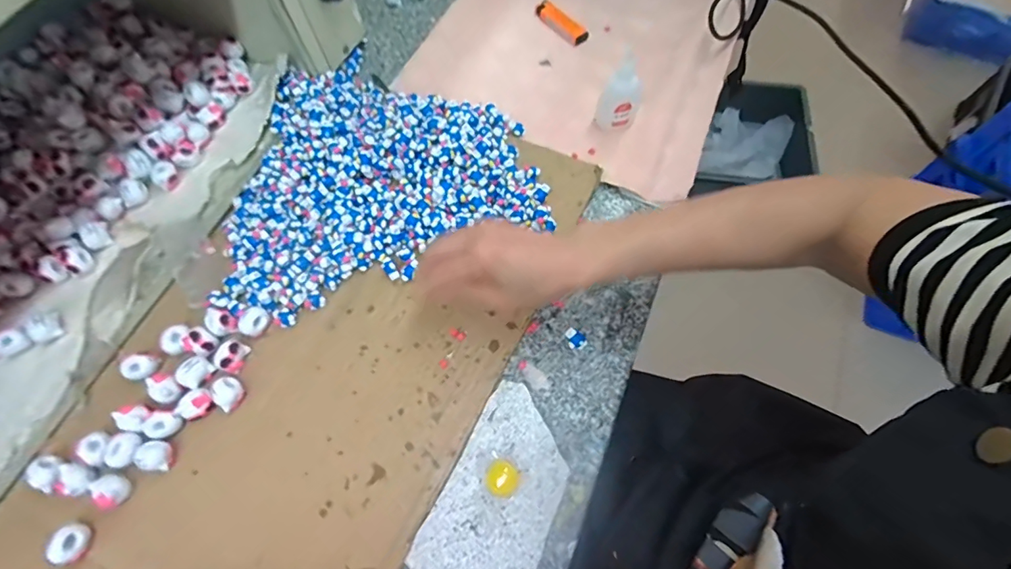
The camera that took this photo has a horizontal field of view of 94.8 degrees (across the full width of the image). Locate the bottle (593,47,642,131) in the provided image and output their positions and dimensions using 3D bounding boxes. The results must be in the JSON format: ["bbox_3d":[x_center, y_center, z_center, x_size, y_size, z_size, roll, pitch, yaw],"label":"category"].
[{"bbox_3d":[0.123,-0.201,0.494,0.044,0.078,0.036,15,68,6],"label":"bottle"}]

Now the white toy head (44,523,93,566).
[{"bbox_3d":[-0.326,0.194,0.347,0.021,0.020,0.026,-8,68,-4],"label":"white toy head"}]

